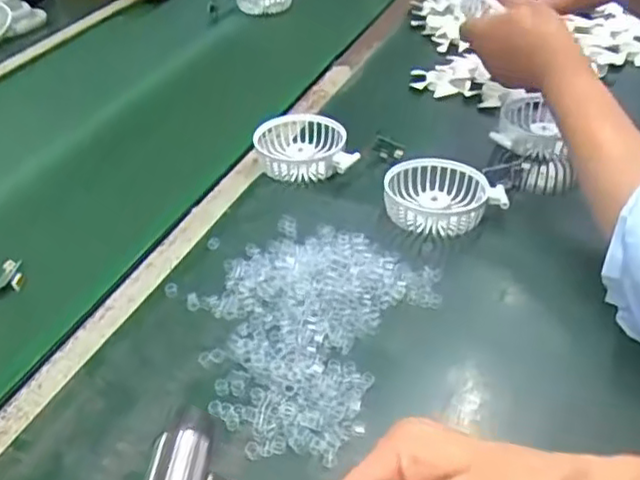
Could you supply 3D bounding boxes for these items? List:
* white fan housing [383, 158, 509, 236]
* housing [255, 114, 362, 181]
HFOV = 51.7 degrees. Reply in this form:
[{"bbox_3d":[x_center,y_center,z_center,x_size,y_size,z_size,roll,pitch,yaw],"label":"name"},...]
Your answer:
[{"bbox_3d":[0.103,-0.039,0.582,0.085,0.029,0.088,-2,39,1],"label":"white fan housing"},{"bbox_3d":[-0.015,-0.091,0.652,0.095,0.035,0.073,-1,39,2],"label":"housing"}]

